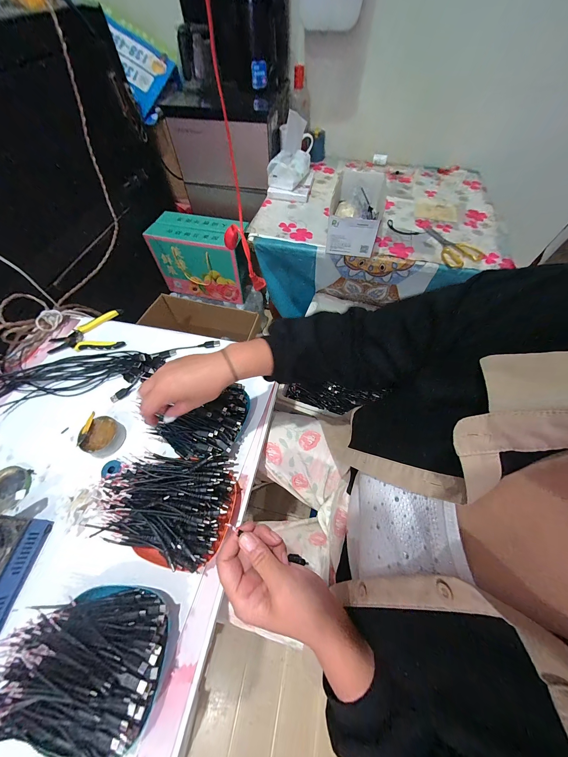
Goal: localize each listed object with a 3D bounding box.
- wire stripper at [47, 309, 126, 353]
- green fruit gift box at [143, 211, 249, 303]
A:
[{"bbox_3d":[-0.446,-0.095,0.568,0.156,0.014,0.121,-20,62,-11],"label":"wire stripper"},{"bbox_3d":[-0.308,-0.460,0.974,0.328,0.241,0.151,13,61,7],"label":"green fruit gift box"}]

